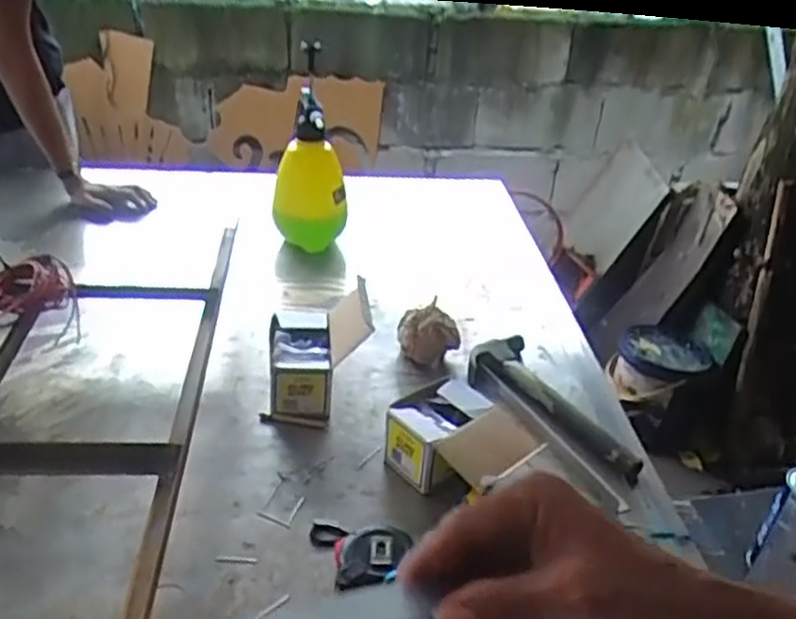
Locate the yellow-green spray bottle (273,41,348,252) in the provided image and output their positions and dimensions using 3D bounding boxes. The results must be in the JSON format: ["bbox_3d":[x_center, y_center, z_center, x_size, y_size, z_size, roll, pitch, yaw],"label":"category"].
[{"bbox_3d":[-0.151,-0.266,1.296,0.121,0.333,0.112,1,33,-6],"label":"yellow-green spray bottle"}]

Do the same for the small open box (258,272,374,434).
[{"bbox_3d":[-0.106,0.051,1.002,0.134,0.151,0.149,3,33,-3],"label":"small open box"}]

